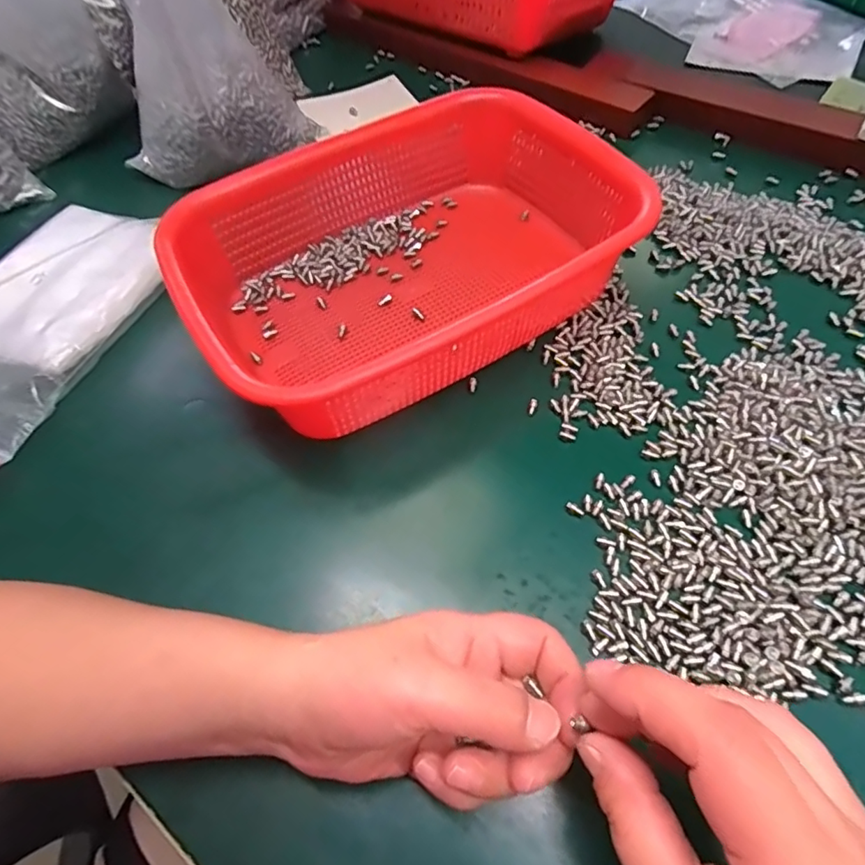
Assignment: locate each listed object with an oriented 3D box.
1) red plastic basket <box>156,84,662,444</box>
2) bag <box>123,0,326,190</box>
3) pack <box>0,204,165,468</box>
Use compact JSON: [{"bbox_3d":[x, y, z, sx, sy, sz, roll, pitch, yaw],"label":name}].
[{"bbox_3d":[-0.018,-0.120,0.355,0.281,0.068,0.203,-34,62,-15],"label":"red plastic basket"},{"bbox_3d":[-0.187,-0.305,0.410,0.138,0.197,0.075,-39,63,-17],"label":"bag"},{"bbox_3d":[-0.299,-0.079,0.396,0.156,0.027,0.226,20,62,16],"label":"pack"}]

